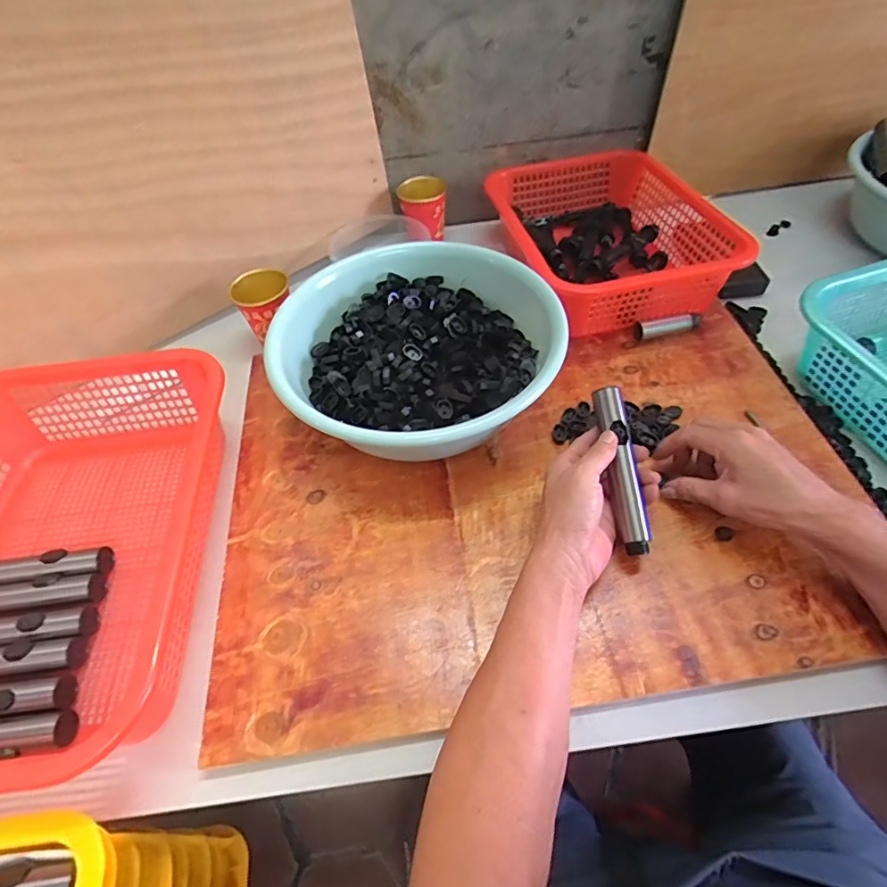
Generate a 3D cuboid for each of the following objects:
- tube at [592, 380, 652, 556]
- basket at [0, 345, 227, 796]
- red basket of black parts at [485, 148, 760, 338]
[{"bbox_3d":[0.162,0.023,0.459,0.026,0.021,0.150,-5,78,-5],"label":"tube"},{"bbox_3d":[-0.362,0.094,0.471,0.296,0.099,0.387,-5,54,1],"label":"basket"},{"bbox_3d":[0.208,-0.284,0.689,0.244,0.099,0.322,-12,54,-4],"label":"red basket of black parts"}]

